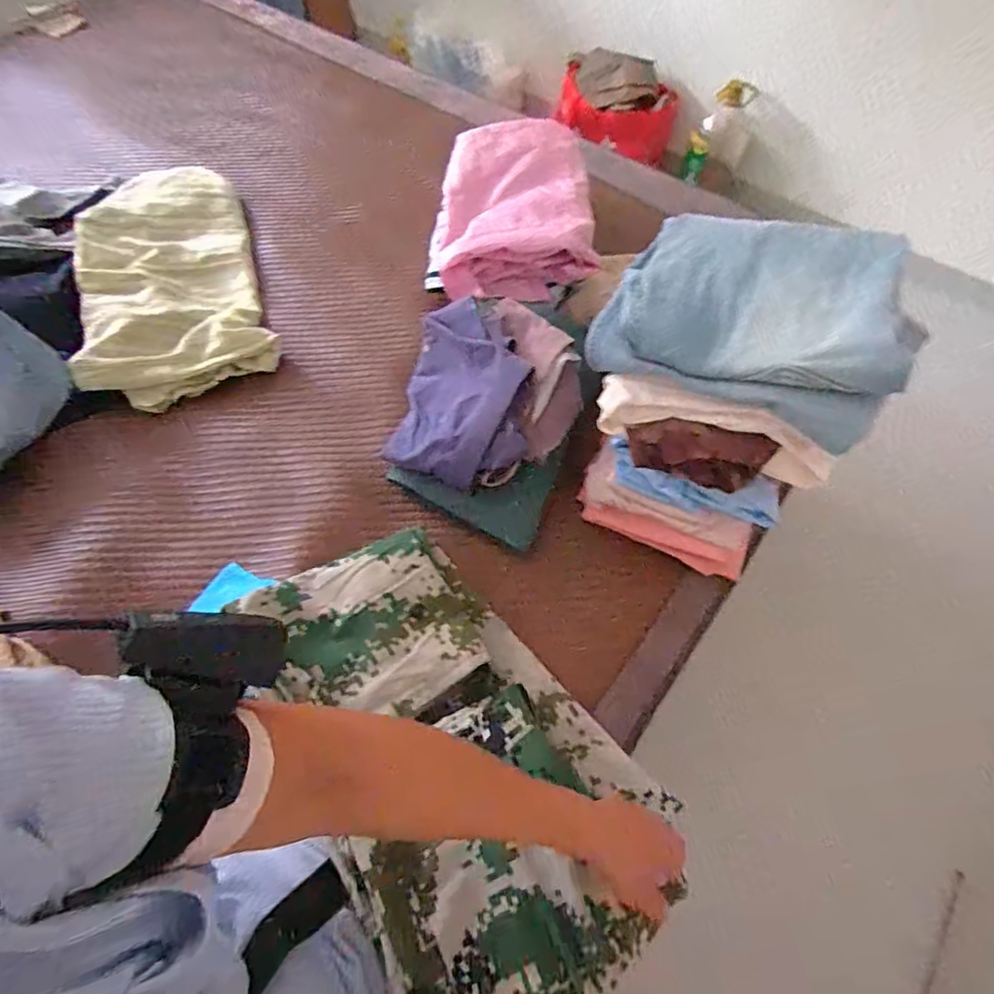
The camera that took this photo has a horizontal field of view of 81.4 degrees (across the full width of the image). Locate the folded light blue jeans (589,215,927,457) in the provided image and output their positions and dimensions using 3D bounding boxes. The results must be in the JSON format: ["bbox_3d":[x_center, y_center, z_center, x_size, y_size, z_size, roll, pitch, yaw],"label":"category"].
[{"bbox_3d":[0.232,-0.182,0.518,0.237,0.080,0.215,23,62,12],"label":"folded light blue jeans"}]

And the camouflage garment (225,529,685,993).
[{"bbox_3d":[-0.036,0.201,0.500,0.240,0.056,0.408,-23,61,-29],"label":"camouflage garment"}]

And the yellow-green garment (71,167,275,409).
[{"bbox_3d":[-0.457,-0.313,0.801,0.224,0.054,0.428,-18,62,-11],"label":"yellow-green garment"}]

